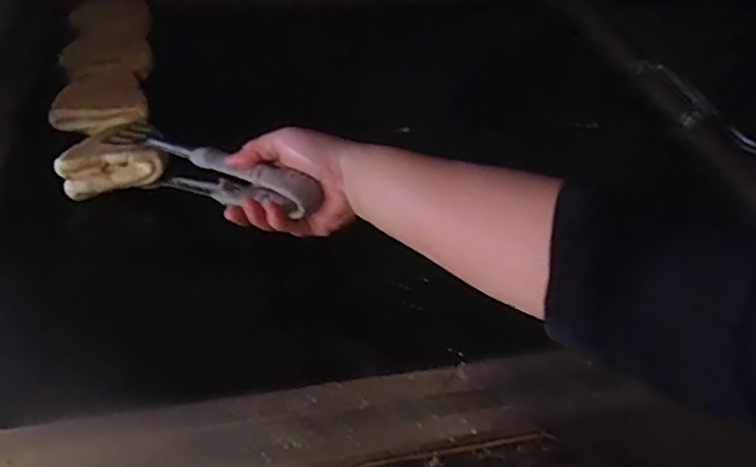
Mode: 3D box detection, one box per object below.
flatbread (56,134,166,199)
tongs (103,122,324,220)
[{"bbox_3d":[-0.255,-0.065,0.604,0.095,0.047,0.033,-9,46,-15],"label":"flatbread"},{"bbox_3d":[-0.149,-0.052,0.562,0.245,0.055,0.036,17,42,36],"label":"tongs"}]

